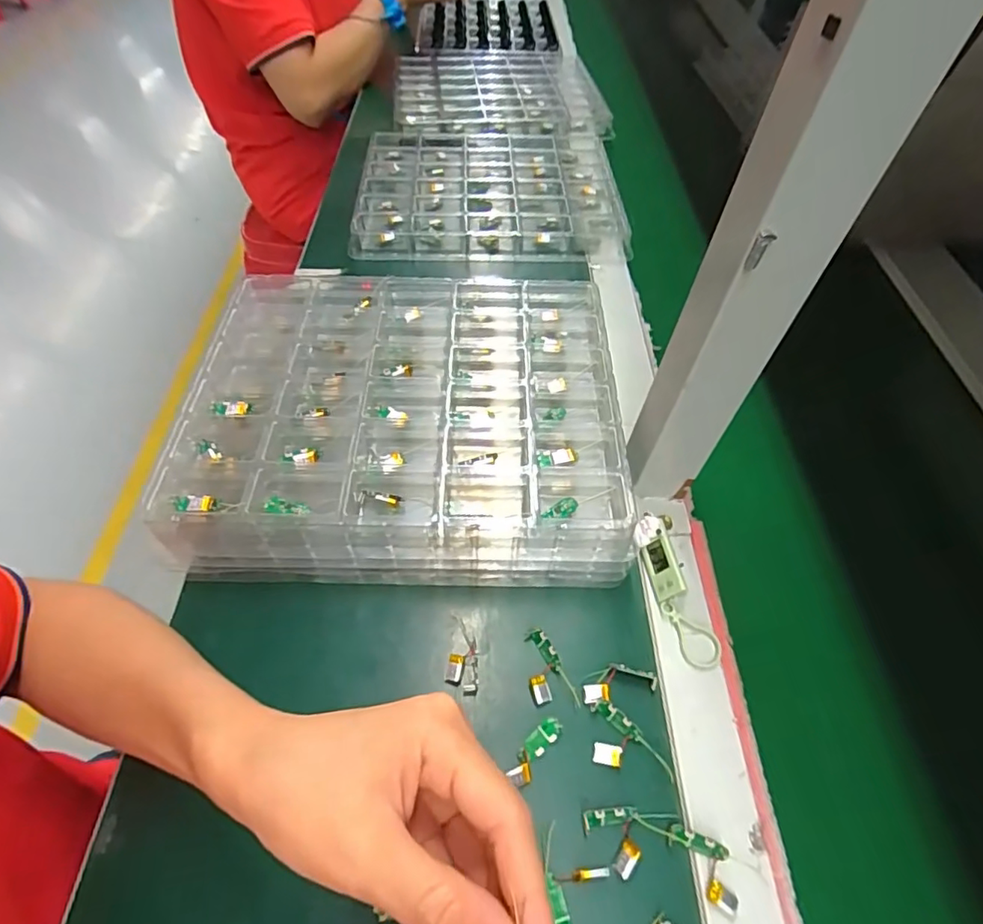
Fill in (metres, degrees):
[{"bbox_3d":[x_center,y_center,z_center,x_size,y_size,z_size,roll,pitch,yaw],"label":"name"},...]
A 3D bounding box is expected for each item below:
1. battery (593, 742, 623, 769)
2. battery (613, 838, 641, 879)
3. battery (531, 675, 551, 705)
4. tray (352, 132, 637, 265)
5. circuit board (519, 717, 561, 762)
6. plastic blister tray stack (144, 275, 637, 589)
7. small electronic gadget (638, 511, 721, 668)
[{"bbox_3d":[0.064,0.160,0.303,0.014,0.004,0.011,12,54,6],"label":"battery"},{"bbox_3d":[0.067,0.198,0.275,0.009,0.005,0.016,32,58,19],"label":"battery"},{"bbox_3d":[0.029,0.134,0.325,0.010,0.004,0.015,-14,56,-13],"label":"battery"},{"bbox_3d":[-0.003,-0.327,0.658,0.292,0.031,0.251,1,54,-2],"label":"tray"},{"bbox_3d":[0.027,0.156,0.309,0.030,0.004,0.011,-35,63,-25],"label":"circuit board"},{"bbox_3d":[-0.061,-0.040,0.415,0.295,0.054,0.253,1,54,-2],"label":"plastic blister tray stack"},{"bbox_3d":[0.121,0.079,0.362,0.031,0.021,0.103,-5,54,-7],"label":"small electronic gadget"}]

